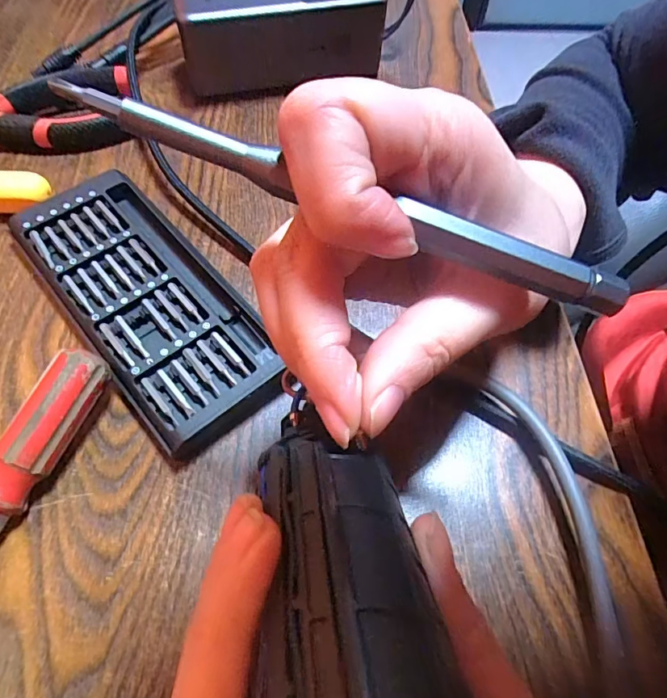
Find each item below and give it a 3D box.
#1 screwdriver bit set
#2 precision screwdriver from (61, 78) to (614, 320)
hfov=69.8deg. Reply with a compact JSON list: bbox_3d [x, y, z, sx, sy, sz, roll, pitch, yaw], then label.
[{"bbox_3d":[-0.088,-0.024,0.225,0.063,0.018,0.154,-34,67,-22],"label":"screwdriver bit set"},{"bbox_3d":[0.007,-0.033,0.109,0.135,0.006,0.009,18,58,-7],"label":"precision screwdriver"}]

